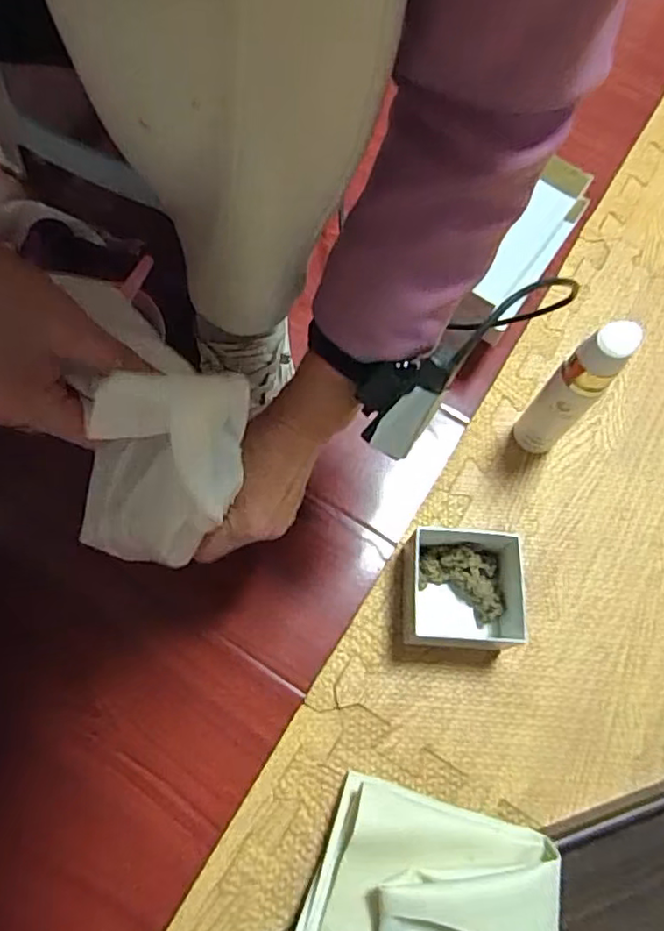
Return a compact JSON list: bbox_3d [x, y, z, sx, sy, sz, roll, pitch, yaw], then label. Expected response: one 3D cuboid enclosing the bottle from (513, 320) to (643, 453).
[{"bbox_3d":[0.198,-0.058,0.522,0.040,0.173,0.042,38,72,12],"label":"bottle"}]

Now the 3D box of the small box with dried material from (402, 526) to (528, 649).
[{"bbox_3d":[0.109,0.098,0.521,0.093,0.054,0.106,4,69,0],"label":"small box with dried material"}]

